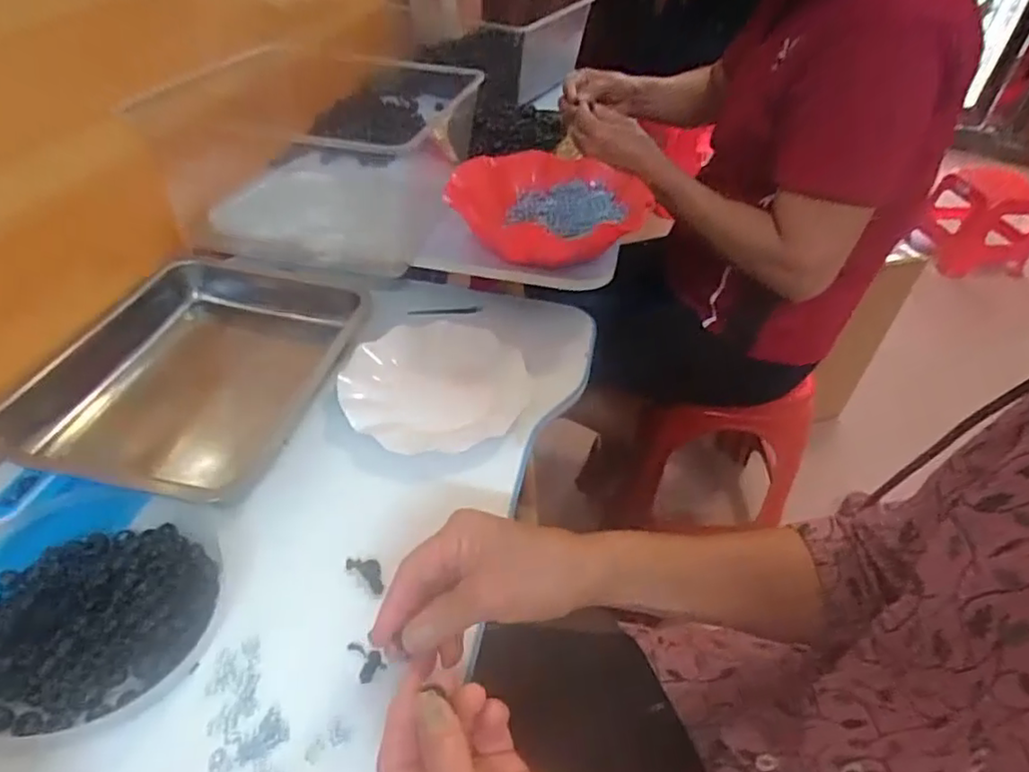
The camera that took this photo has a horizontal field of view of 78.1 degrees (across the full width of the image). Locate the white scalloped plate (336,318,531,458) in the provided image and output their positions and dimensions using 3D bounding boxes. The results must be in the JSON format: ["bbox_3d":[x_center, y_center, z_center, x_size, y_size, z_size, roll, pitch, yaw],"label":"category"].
[{"bbox_3d":[-0.076,-0.002,0.631,0.182,0.019,0.172,2,43,-2],"label":"white scalloped plate"}]

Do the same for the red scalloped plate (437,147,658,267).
[{"bbox_3d":[0.050,-0.209,0.735,0.195,0.056,0.199,2,43,-2],"label":"red scalloped plate"}]

